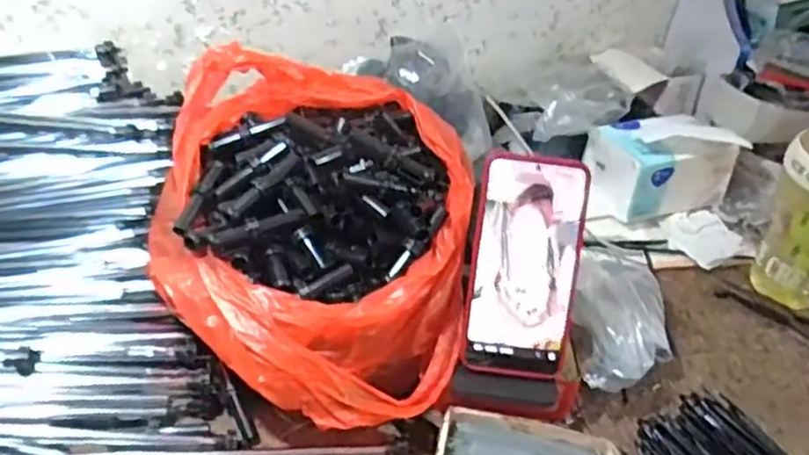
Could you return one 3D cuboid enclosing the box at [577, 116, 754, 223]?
[{"bbox_3d":[0.289,-0.073,0.777,0.140,0.102,0.090,-10,41,-18],"label":"box"}]

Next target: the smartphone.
[{"bbox_3d":[0.089,0.029,0.510,0.078,0.163,0.013,6,7,0],"label":"smartphone"}]

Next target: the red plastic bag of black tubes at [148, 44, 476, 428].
[{"bbox_3d":[-0.074,-0.001,0.545,0.249,0.146,0.248,7,38,2],"label":"red plastic bag of black tubes"}]

